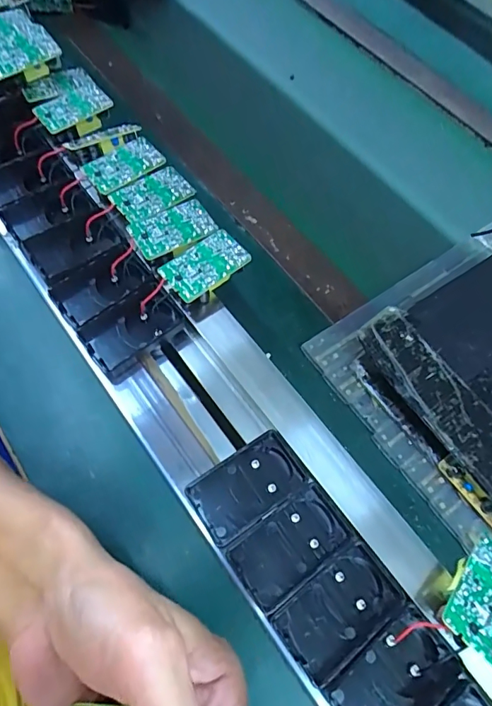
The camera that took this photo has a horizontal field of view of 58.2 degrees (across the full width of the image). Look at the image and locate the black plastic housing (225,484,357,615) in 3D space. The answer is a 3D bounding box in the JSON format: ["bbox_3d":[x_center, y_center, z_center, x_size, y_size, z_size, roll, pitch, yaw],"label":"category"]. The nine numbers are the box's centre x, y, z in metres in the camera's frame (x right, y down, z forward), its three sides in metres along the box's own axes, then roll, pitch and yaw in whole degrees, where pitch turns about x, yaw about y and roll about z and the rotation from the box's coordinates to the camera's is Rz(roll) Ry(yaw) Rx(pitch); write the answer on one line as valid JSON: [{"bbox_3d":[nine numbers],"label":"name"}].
[{"bbox_3d":[0.027,0.122,0.278,0.070,0.017,0.044,-30,69,-19],"label":"black plastic housing"}]

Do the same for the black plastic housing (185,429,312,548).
[{"bbox_3d":[0.001,0.087,0.290,0.071,0.018,0.043,-30,69,-19],"label":"black plastic housing"}]

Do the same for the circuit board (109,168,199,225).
[{"bbox_3d":[-0.076,-0.130,0.368,0.063,0.009,0.039,-32,70,-16],"label":"circuit board"}]

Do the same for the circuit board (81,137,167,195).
[{"bbox_3d":[-0.104,-0.160,0.374,0.061,0.008,0.036,-33,70,-17],"label":"circuit board"}]

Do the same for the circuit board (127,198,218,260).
[{"bbox_3d":[-0.057,-0.099,0.349,0.063,0.004,0.039,-27,69,-15],"label":"circuit board"}]

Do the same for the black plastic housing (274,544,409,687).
[{"bbox_3d":[0.055,0.152,0.261,0.070,0.016,0.042,-31,70,-20],"label":"black plastic housing"}]

